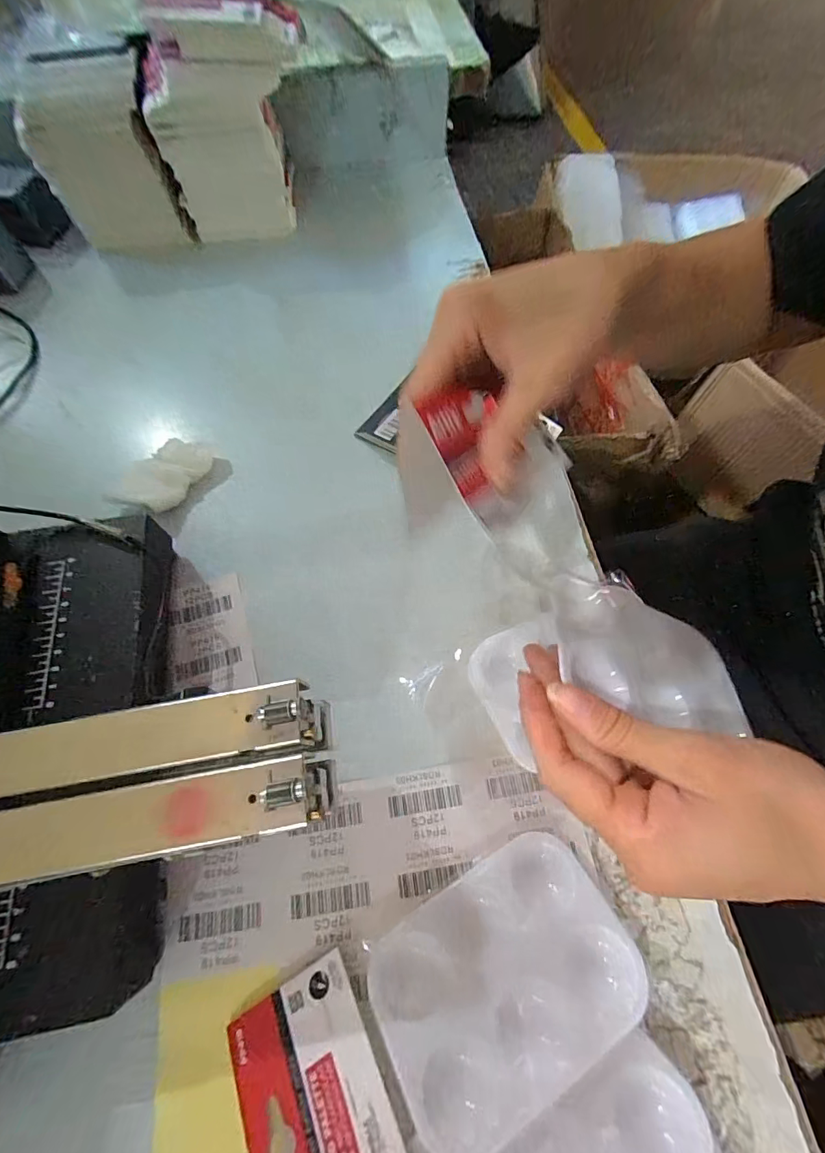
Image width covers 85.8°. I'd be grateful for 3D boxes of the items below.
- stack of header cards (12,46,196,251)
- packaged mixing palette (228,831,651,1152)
[{"bbox_3d":[-0.306,-0.410,0.447,0.118,0.129,0.066,-18,66,-8],"label":"stack of header cards"},{"bbox_3d":[0.014,0.212,0.213,0.193,0.008,0.093,-25,49,-11],"label":"packaged mixing palette"}]

